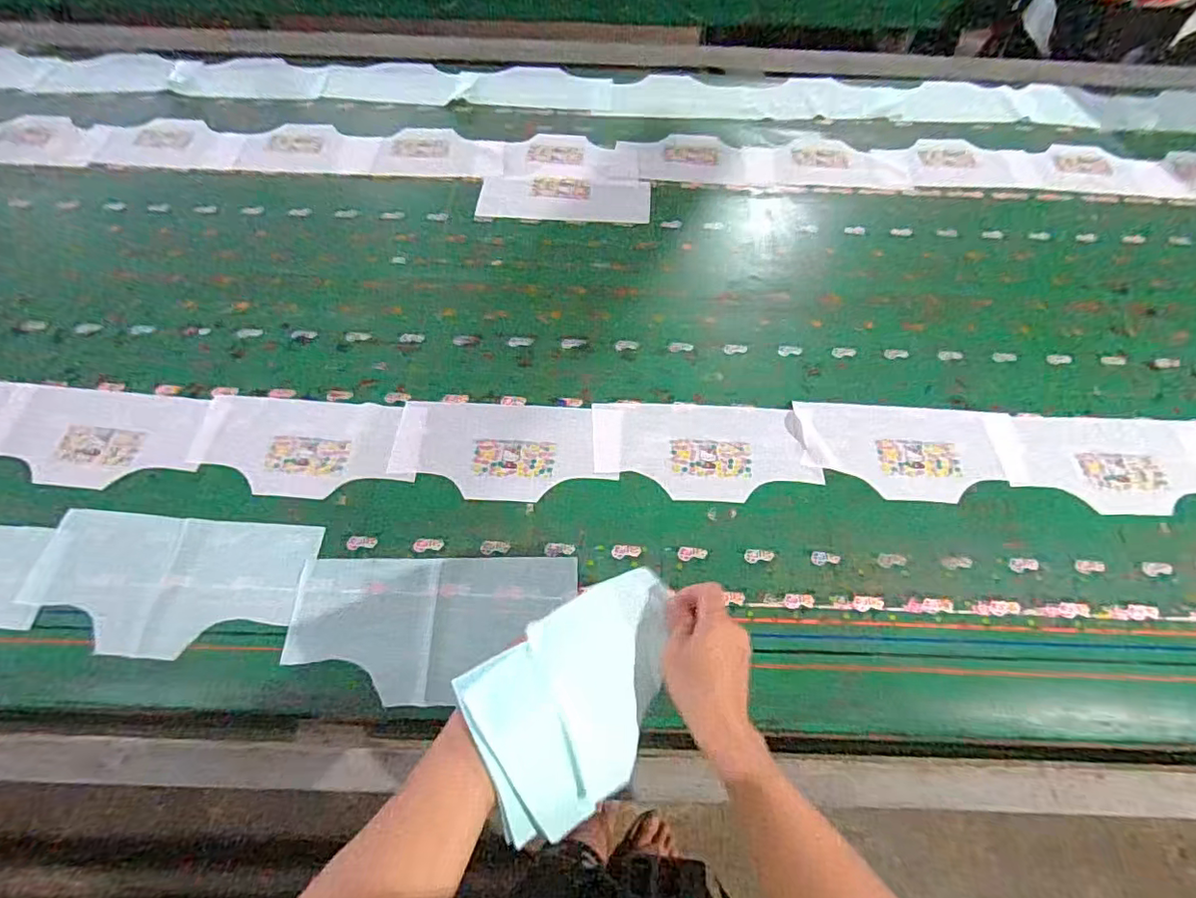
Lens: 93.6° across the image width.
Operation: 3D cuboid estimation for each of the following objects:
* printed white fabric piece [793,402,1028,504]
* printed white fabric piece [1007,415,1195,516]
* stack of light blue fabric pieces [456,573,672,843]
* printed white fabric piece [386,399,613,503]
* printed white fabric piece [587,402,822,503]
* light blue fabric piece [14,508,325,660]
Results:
[{"bbox_3d":[0.402,0.004,0.723,0.278,0.010,0.135,3,62,2],"label":"printed white fabric piece"},{"bbox_3d":[0.653,0.018,0.716,0.249,0.010,0.134,3,64,2],"label":"printed white fabric piece"},{"bbox_3d":[-0.004,0.205,0.475,0.202,0.015,0.146,-23,81,-30],"label":"stack of light blue fabric pieces"},{"bbox_3d":[-0.127,0.000,0.714,0.258,0.008,0.134,2,64,1],"label":"printed white fabric piece"},{"bbox_3d":[0.134,0.004,0.719,0.276,0.011,0.131,3,64,0],"label":"printed white fabric piece"},{"bbox_3d":[-0.480,0.151,0.631,0.300,0.011,0.154,5,60,0],"label":"light blue fabric piece"}]

